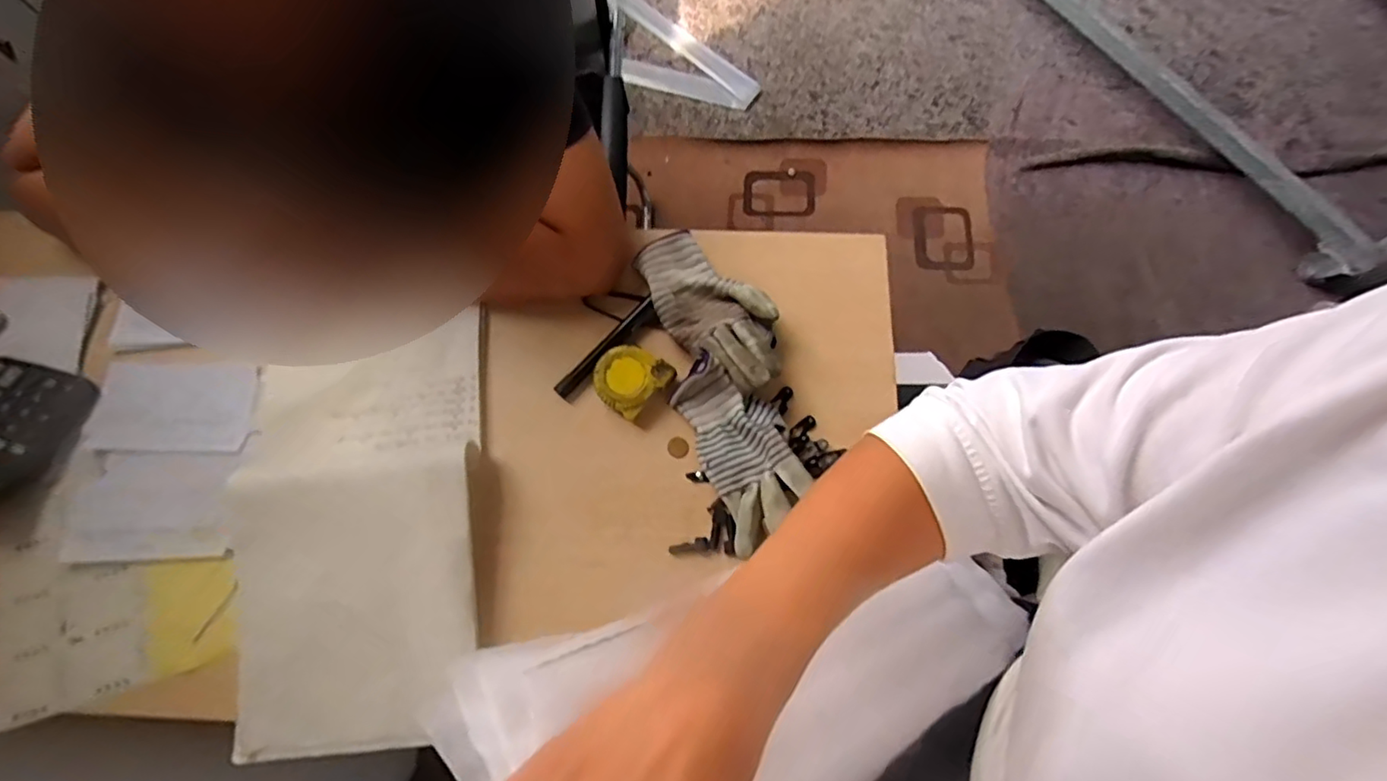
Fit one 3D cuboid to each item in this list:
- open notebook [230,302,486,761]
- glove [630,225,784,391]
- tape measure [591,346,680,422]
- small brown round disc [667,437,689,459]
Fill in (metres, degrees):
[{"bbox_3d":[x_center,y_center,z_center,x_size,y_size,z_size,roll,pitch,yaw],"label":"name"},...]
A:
[{"bbox_3d":[-0.310,0.101,0.554,0.220,0.046,0.413,-5,72,0],"label":"open notebook"},{"bbox_3d":[0.017,-0.082,0.603,0.089,0.052,0.191,-41,76,-11],"label":"glove"},{"bbox_3d":[-0.061,-0.011,0.592,0.066,0.029,0.061,-44,76,-11],"label":"tape measure"},{"bbox_3d":[-0.015,0.055,0.591,0.021,0.004,0.020,33,76,11],"label":"small brown round disc"}]

